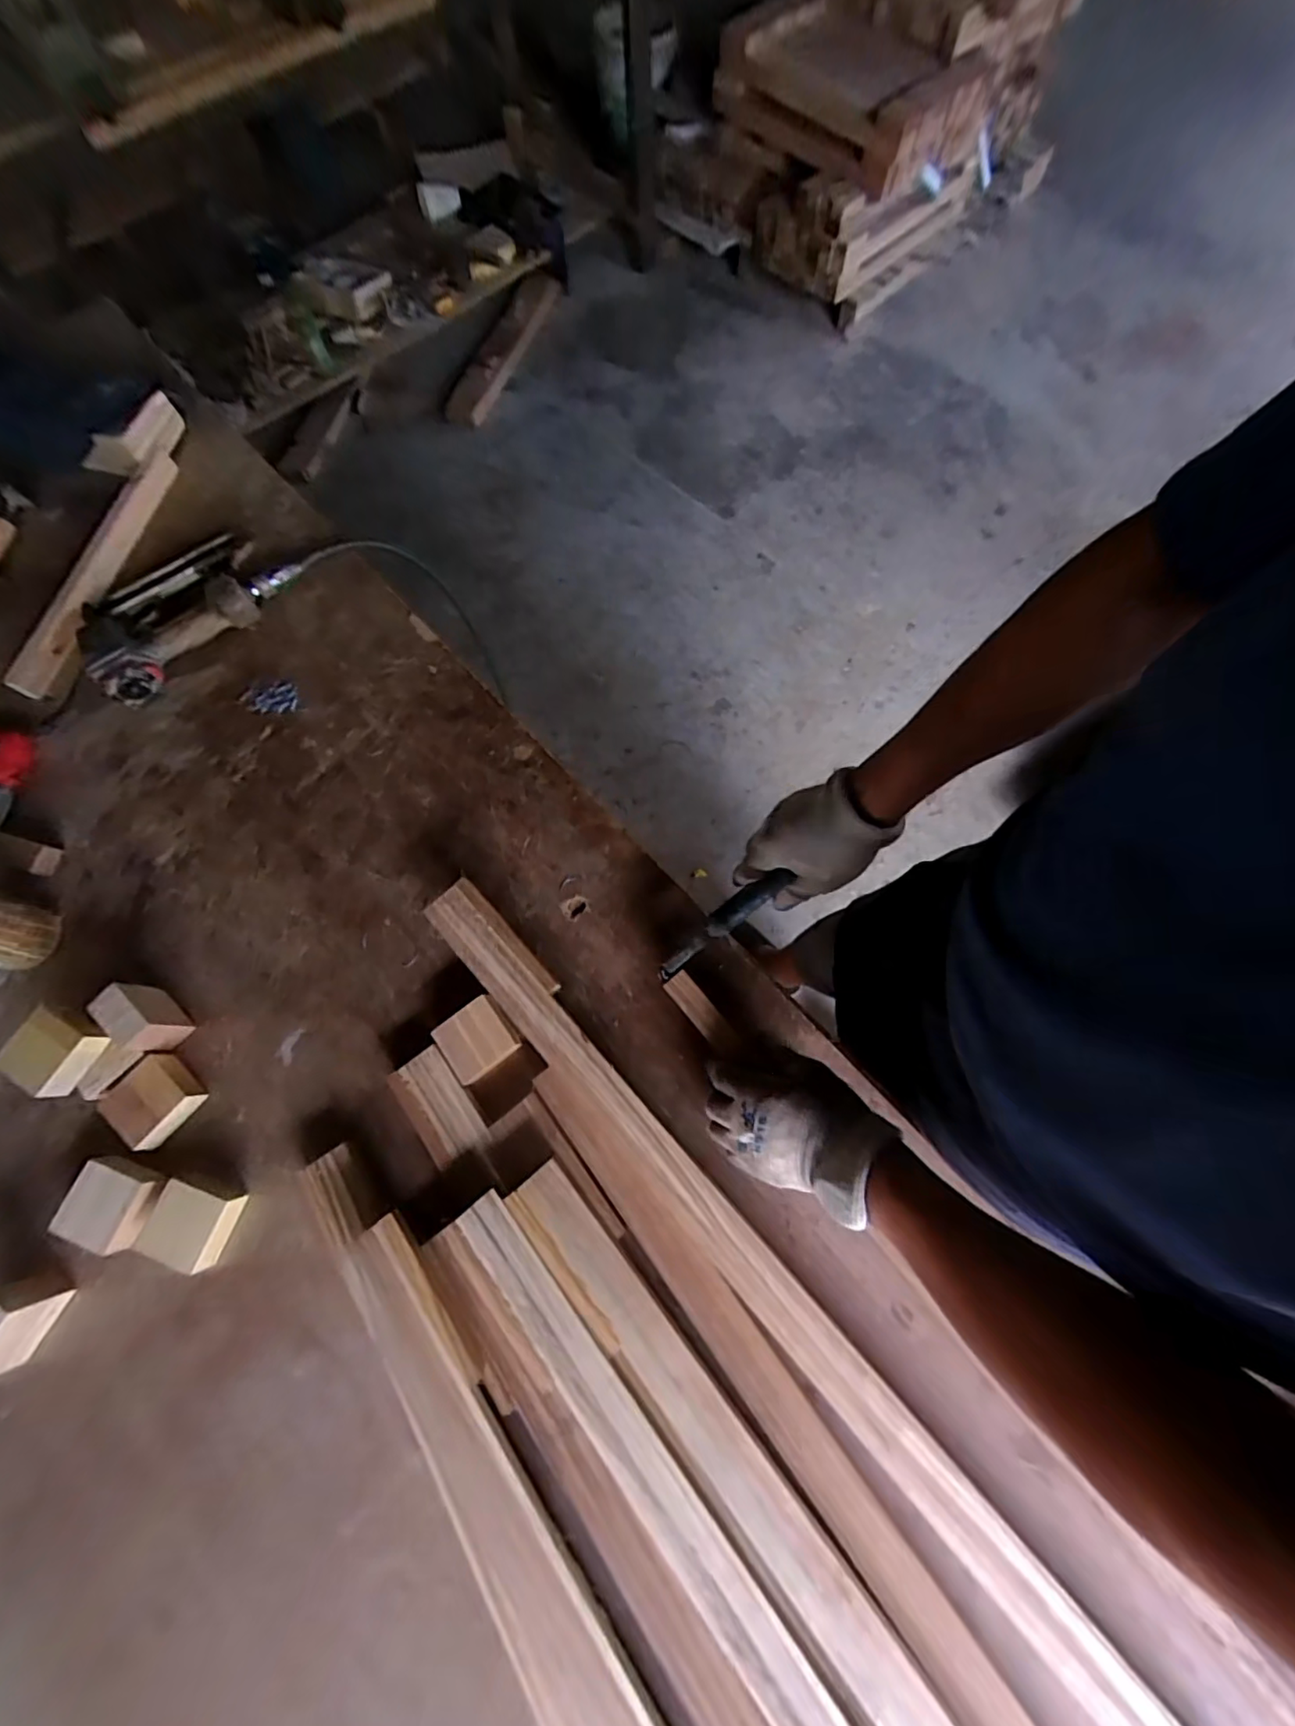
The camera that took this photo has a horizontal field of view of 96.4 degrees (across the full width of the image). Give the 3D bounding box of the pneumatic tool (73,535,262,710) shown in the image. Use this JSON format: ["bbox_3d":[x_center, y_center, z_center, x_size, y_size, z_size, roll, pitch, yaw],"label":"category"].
[{"bbox_3d":[-0.572,-0.303,0.698,0.212,0.063,0.143,-36,74,-10],"label":"pneumatic tool"}]

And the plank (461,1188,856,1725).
[{"bbox_3d":[0.247,0.745,0.337,0.053,0.022,1.242,-38,74,-11],"label":"plank"}]

